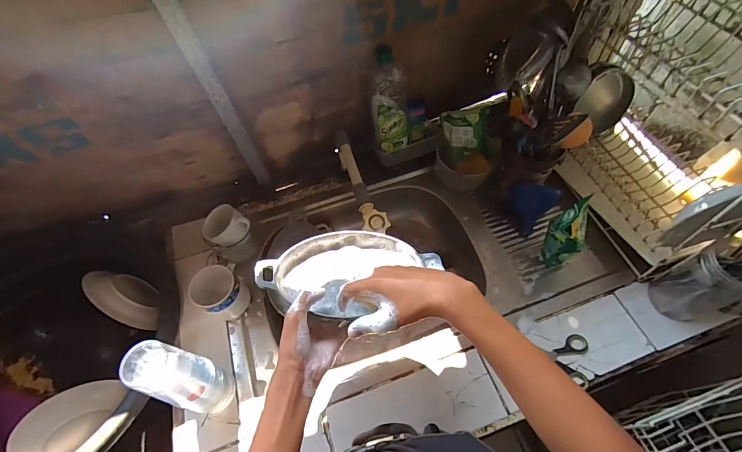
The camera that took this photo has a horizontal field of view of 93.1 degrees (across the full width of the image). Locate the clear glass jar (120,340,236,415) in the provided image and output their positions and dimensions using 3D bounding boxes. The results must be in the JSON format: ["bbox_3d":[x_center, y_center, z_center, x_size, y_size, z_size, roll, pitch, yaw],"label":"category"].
[{"bbox_3d":[-0.286,0.243,0.548,0.069,0.228,0.069,-1,58,1],"label":"clear glass jar"}]

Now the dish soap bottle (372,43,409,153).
[{"bbox_3d":[0.044,-0.261,0.743,0.077,0.213,0.072,2,58,3],"label":"dish soap bottle"}]

